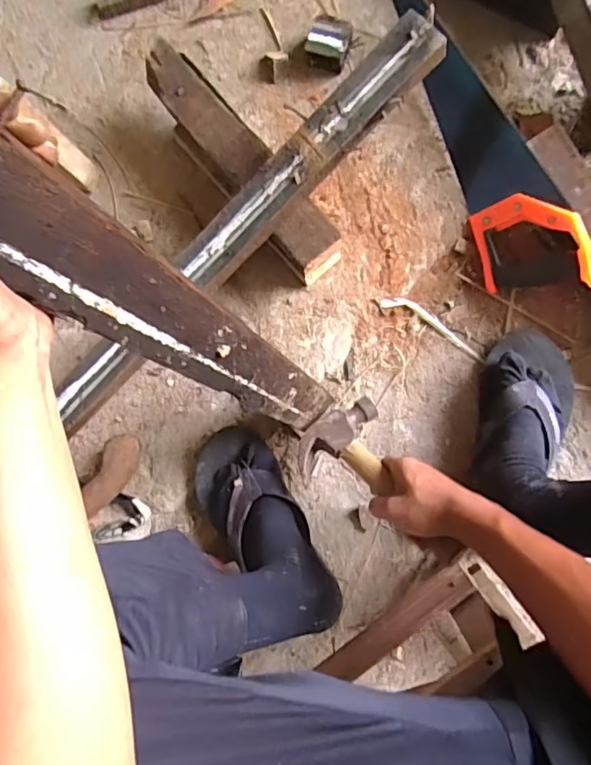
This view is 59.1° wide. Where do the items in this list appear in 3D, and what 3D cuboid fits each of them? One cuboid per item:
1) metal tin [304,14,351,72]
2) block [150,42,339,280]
[{"bbox_3d":[0.042,-0.432,0.670,0.053,0.033,0.055,21,89,8],"label":"metal tin"},{"bbox_3d":[-0.069,-0.265,0.648,0.067,0.083,0.325,-39,83,2],"label":"block"}]

